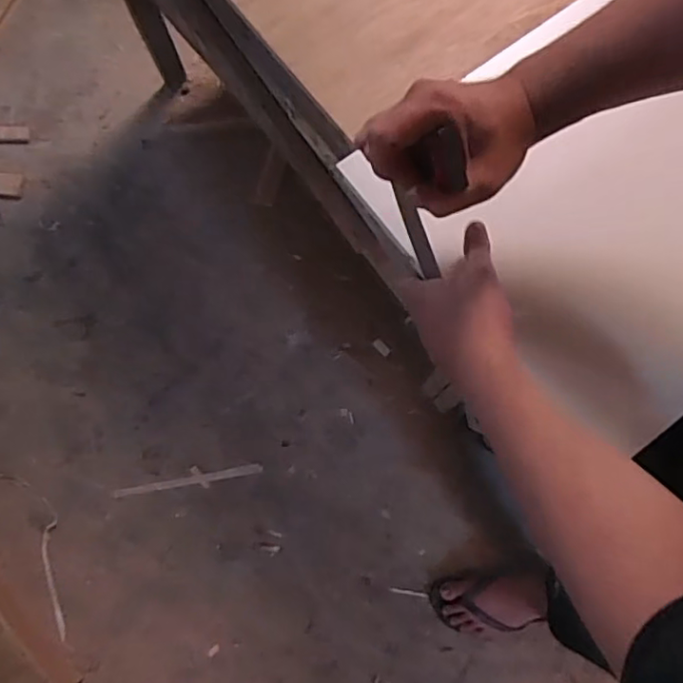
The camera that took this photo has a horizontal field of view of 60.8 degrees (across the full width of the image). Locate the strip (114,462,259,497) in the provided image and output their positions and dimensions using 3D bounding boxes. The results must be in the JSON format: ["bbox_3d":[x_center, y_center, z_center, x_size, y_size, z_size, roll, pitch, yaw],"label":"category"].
[{"bbox_3d":[-0.354,0.320,1.343,0.339,0.004,0.020,-9,78,-2],"label":"strip"}]

